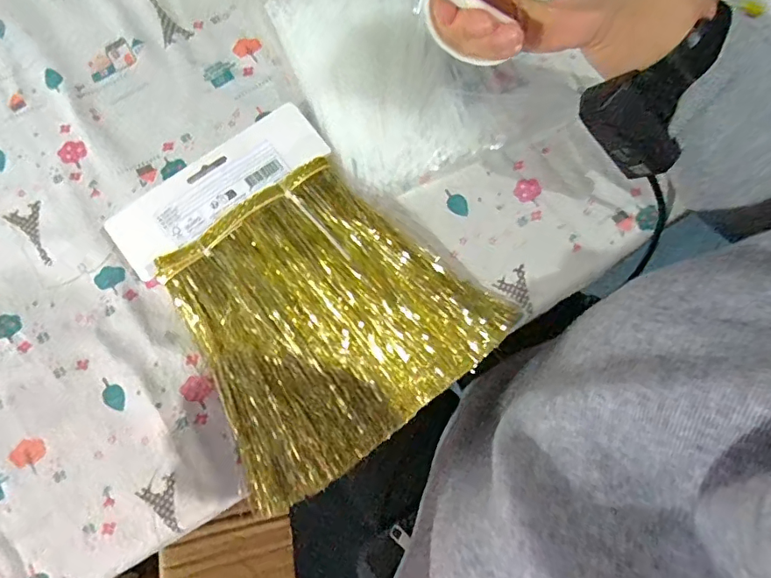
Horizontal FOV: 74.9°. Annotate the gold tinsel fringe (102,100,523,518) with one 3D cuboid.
[{"bbox_3d":[-0.059,-0.007,0.352,0.191,0.028,0.236,-37,79,-8],"label":"gold tinsel fringe"}]

